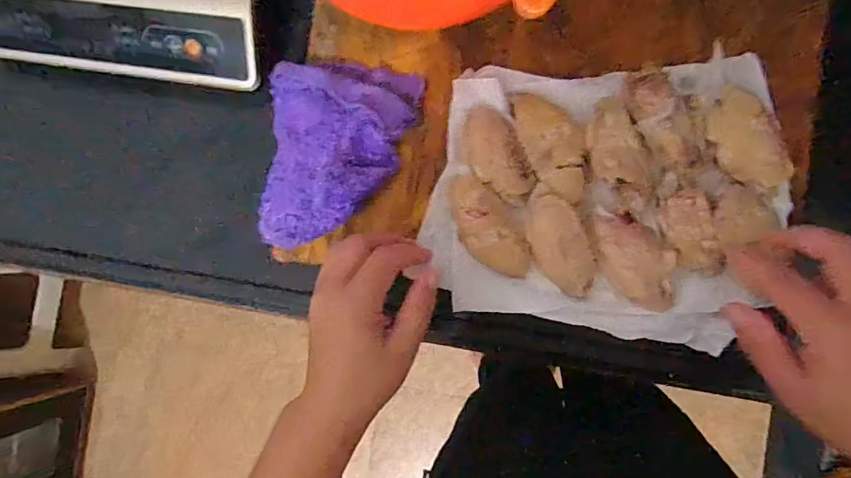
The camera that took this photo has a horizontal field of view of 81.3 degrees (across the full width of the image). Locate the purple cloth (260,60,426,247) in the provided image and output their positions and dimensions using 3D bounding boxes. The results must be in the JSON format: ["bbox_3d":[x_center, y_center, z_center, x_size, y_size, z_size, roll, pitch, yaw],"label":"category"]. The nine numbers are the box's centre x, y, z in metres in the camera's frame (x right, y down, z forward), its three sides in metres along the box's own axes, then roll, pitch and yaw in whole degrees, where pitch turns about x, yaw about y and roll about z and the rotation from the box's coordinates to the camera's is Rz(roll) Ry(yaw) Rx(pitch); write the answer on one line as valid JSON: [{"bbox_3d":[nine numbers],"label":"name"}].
[{"bbox_3d":[-0.067,-0.063,0.369,0.113,0.019,0.135,5,87,8],"label":"purple cloth"}]

